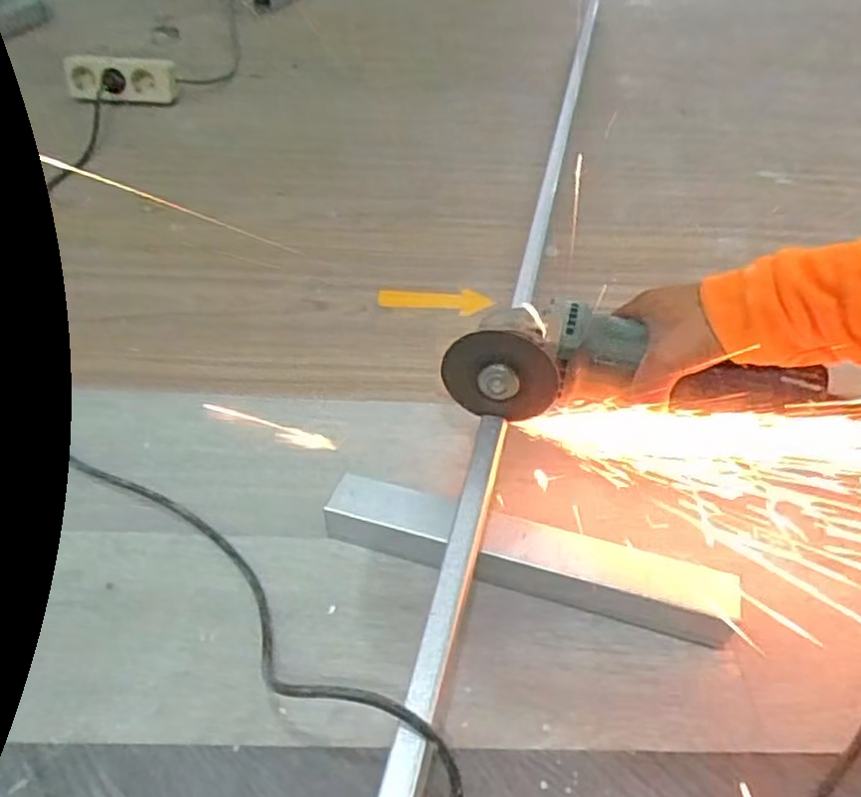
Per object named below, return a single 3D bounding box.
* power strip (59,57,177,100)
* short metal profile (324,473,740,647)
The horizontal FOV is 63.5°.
[{"bbox_3d":[-0.470,-0.483,1.061,0.156,0.072,0.032,-8,46,-13],"label":"power strip"},{"bbox_3d":[0.067,0.117,0.511,0.290,0.045,0.042,14,45,9],"label":"short metal profile"}]

